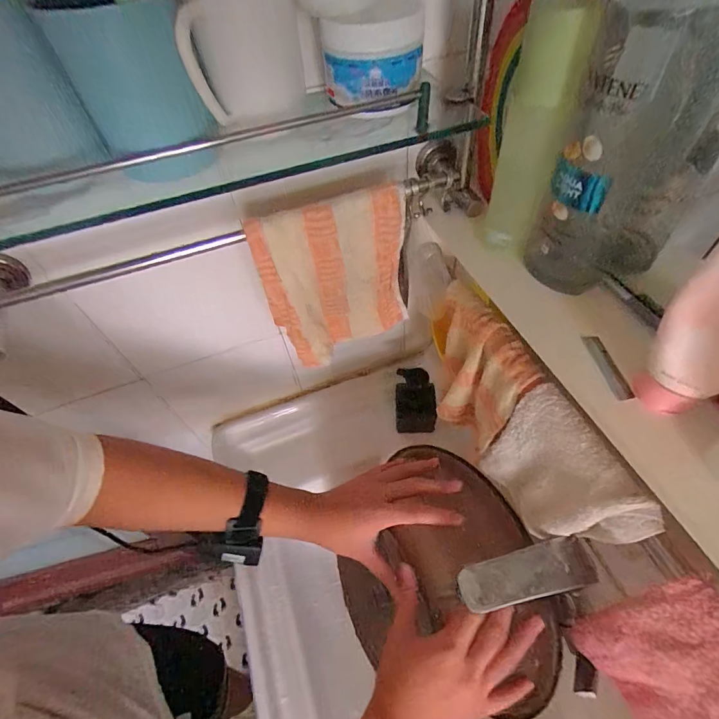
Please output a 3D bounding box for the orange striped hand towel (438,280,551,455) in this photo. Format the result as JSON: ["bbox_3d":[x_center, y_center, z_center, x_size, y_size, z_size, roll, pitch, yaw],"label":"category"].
[{"bbox_3d":[0.132,0.021,0.480,0.050,0.179,0.156,-24,56,-12],"label":"orange striped hand towel"}]

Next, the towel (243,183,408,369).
[{"bbox_3d":[-0.023,-0.084,0.454,0.161,0.195,0.045,-22,56,-10],"label":"towel"}]

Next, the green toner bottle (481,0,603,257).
[{"bbox_3d":[0.127,-0.163,0.297,0.042,0.169,0.040,13,57,14],"label":"green toner bottle"}]

